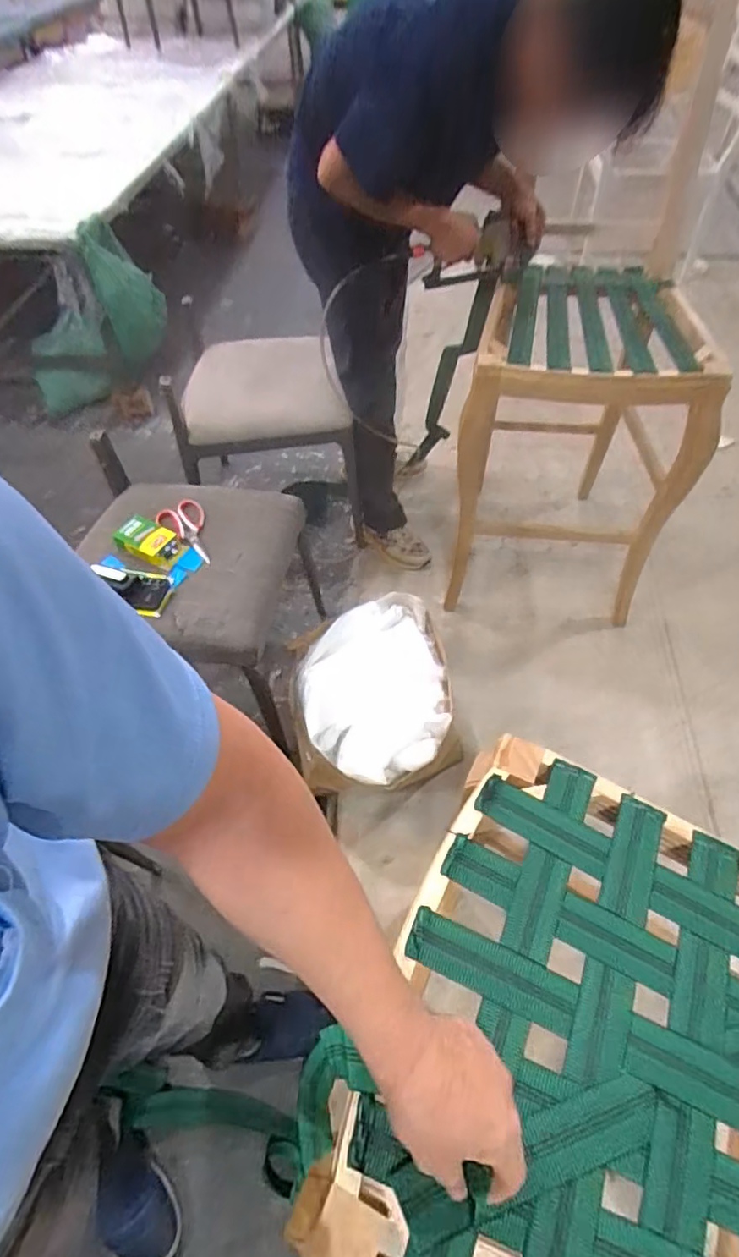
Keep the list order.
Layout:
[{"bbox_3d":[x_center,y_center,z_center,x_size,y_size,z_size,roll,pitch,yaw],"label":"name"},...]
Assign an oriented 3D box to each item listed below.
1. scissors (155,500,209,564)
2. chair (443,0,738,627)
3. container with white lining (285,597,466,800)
[{"bbox_3d":[-0.388,-0.207,1.275,0.099,0.017,0.169,-28,72,-15],"label":"scissors"},{"bbox_3d":[0.524,-0.461,1.468,0.492,0.713,0.610,17,56,13],"label":"chair"},{"bbox_3d":[0.014,0.186,1.377,0.358,0.274,0.412,-9,54,-5],"label":"container with white lining"}]

